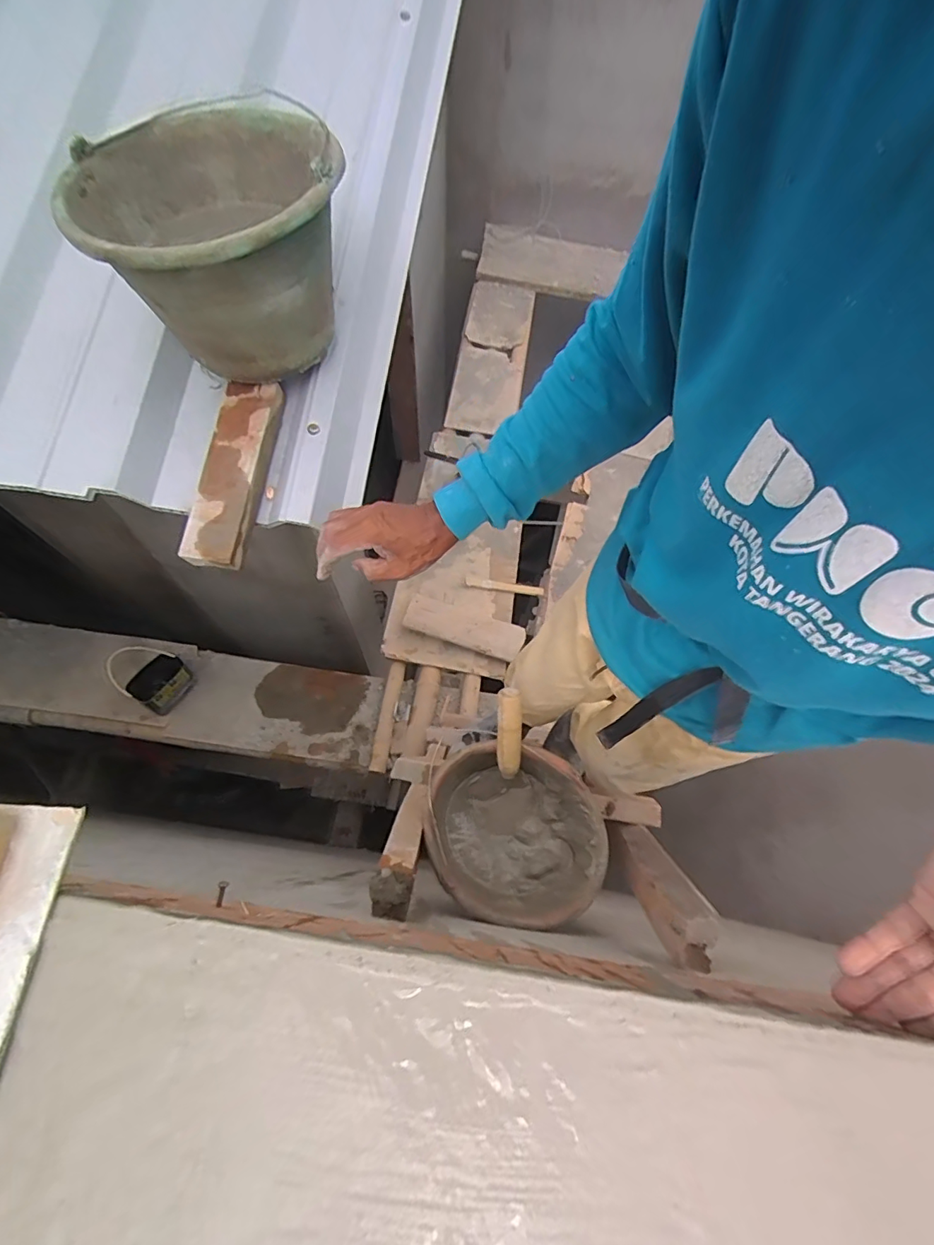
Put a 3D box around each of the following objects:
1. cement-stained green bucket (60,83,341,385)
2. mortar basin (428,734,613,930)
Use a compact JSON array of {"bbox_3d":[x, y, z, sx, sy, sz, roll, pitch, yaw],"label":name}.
[{"bbox_3d":[-0.254,-0.397,0.541,0.247,0.169,0.262,1,65,-2],"label":"cement-stained green bucket"},{"bbox_3d":[0.063,0.308,0.740,0.223,0.117,0.254,-39,73,-18],"label":"mortar basin"}]

